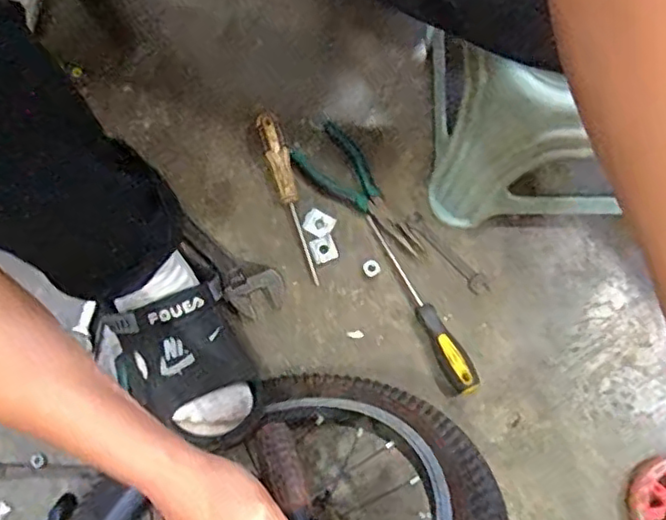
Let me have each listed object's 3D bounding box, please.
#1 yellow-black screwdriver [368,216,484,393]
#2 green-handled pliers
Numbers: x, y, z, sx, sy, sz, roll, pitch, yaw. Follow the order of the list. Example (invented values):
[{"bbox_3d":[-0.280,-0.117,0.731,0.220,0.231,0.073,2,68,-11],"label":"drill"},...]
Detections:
[{"bbox_3d":[0.096,0.043,0.684,0.024,0.024,0.221,-26,76,-5],"label":"yellow-black screwdriver"},{"bbox_3d":[0.034,-0.080,0.726,0.069,0.015,0.184,-42,77,-8],"label":"green-handled pliers"}]

